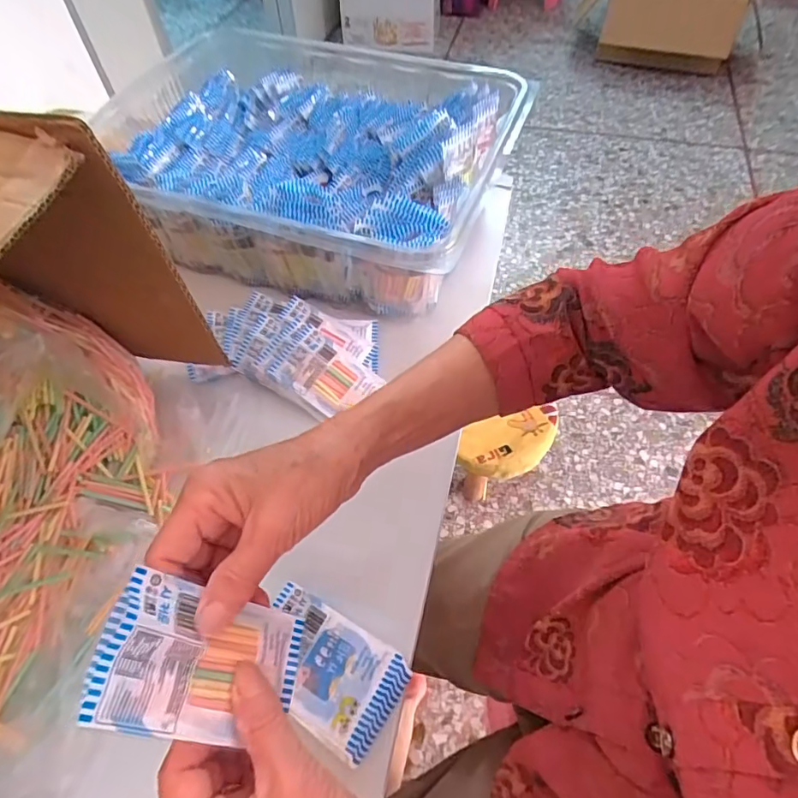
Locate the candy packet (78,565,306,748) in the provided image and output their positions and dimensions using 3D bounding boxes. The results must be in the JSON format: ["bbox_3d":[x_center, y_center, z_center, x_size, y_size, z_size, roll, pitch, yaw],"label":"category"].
[{"bbox_3d":[-0.089,0.124,0.240,0.009,0.100,0.061,-24,44,33],"label":"candy packet"}]

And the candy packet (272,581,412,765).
[{"bbox_3d":[-0.053,0.189,0.359,0.109,0.009,0.069,27,61,19],"label":"candy packet"}]

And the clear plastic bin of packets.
[{"bbox_3d":[-0.112,-0.281,0.609,0.457,0.126,0.356,17,58,13],"label":"clear plastic bin of packets"}]

